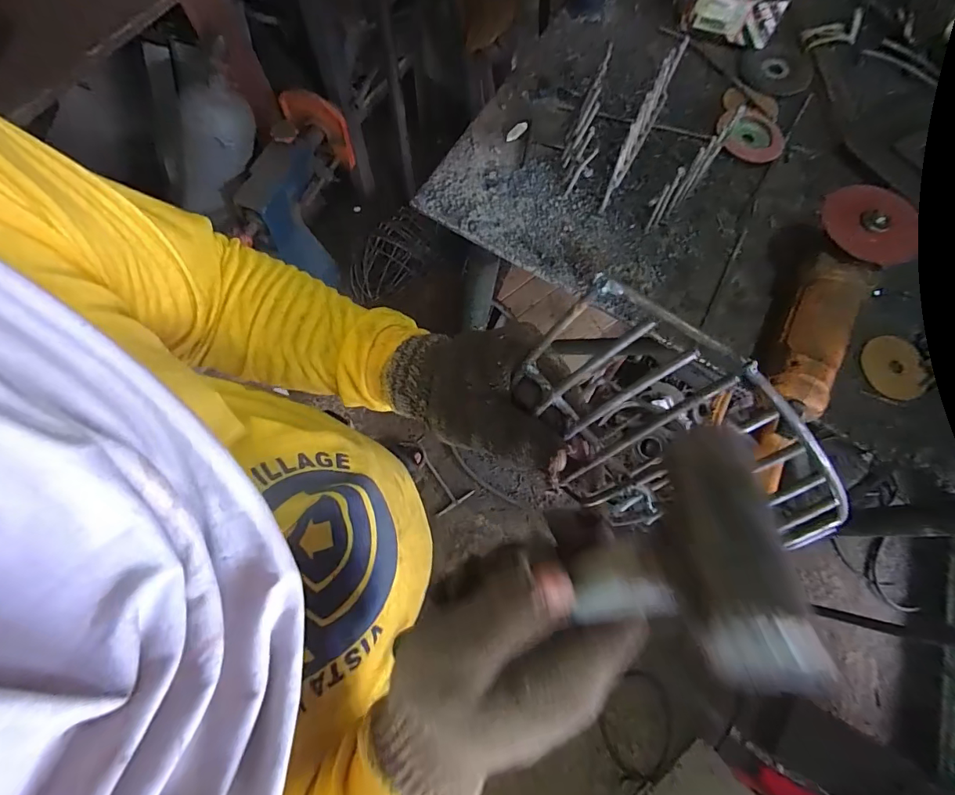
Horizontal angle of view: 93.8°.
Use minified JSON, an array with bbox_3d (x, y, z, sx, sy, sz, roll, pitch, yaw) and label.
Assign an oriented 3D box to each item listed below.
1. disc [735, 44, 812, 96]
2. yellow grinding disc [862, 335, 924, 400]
[{"bbox_3d":[0.426,-0.467,0.637,0.096,0.008,0.085,-12,75,-5],"label":"disc"},{"bbox_3d":[0.473,-0.034,0.506,0.061,0.008,0.073,-14,75,-5],"label":"yellow grinding disc"}]

